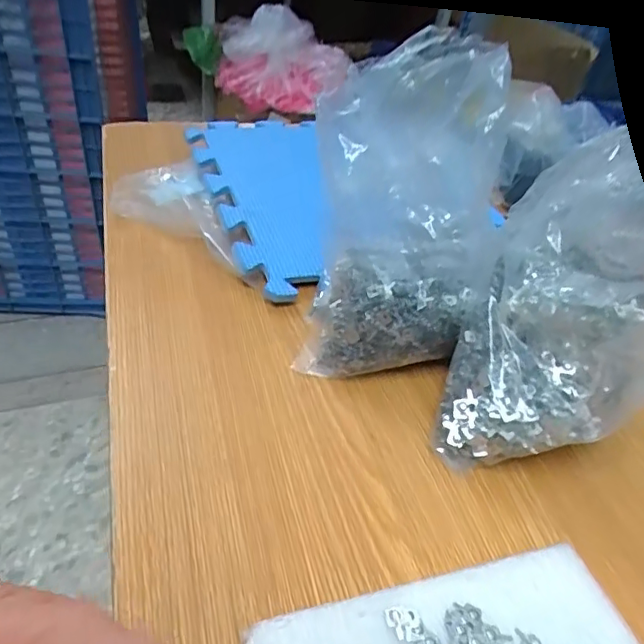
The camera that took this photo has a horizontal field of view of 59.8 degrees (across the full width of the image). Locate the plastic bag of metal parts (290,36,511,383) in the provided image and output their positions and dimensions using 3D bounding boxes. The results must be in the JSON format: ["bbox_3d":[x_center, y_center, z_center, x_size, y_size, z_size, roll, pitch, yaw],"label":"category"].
[{"bbox_3d":[0.054,-0.068,0.385,0.129,0.198,0.119,10,38,2],"label":"plastic bag of metal parts"}]

